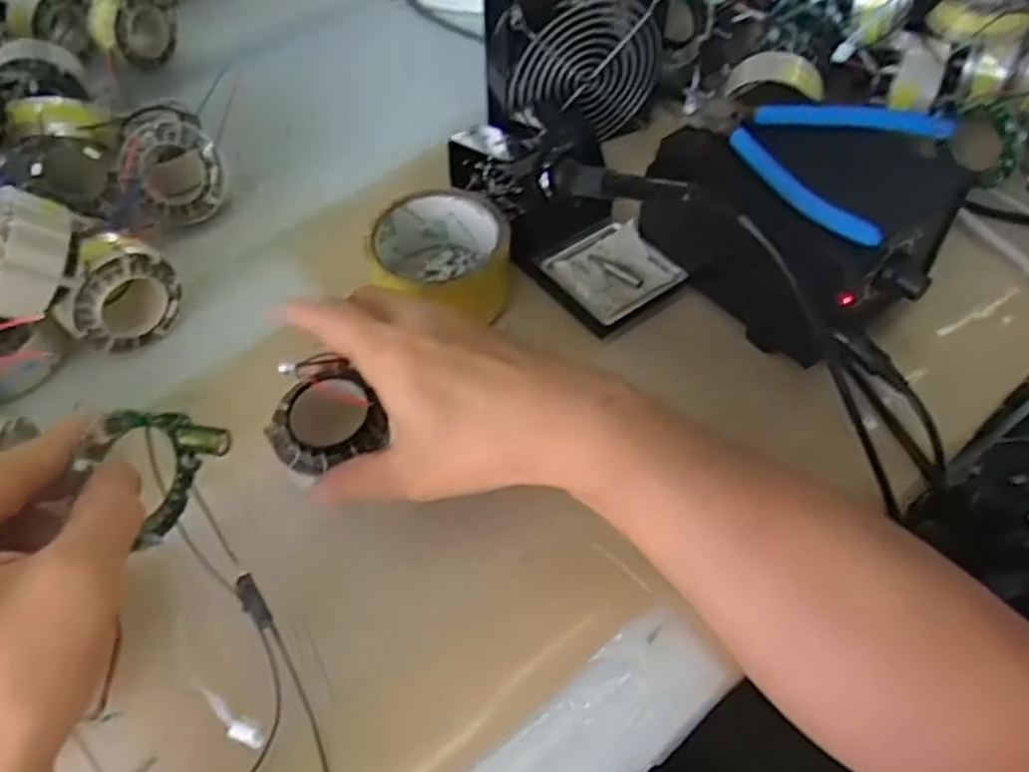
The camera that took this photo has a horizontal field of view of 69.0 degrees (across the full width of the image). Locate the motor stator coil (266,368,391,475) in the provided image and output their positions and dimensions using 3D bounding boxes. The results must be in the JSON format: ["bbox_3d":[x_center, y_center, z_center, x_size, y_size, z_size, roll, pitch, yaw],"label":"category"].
[{"bbox_3d":[-0.095,0.016,0.383,0.057,0.022,0.046,-20,89,9],"label":"motor stator coil"}]

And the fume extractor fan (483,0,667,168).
[{"bbox_3d":[0.046,-0.229,0.516,0.138,0.099,0.065,-25,56,-18],"label":"fume extractor fan"}]

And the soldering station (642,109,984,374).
[{"bbox_3d":[0.166,-0.100,0.437,0.122,0.094,0.150,-28,57,-20],"label":"soldering station"}]

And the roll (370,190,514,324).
[{"bbox_3d":[-0.044,-0.076,0.463,0.085,0.046,0.090,2,52,1],"label":"roll"}]

